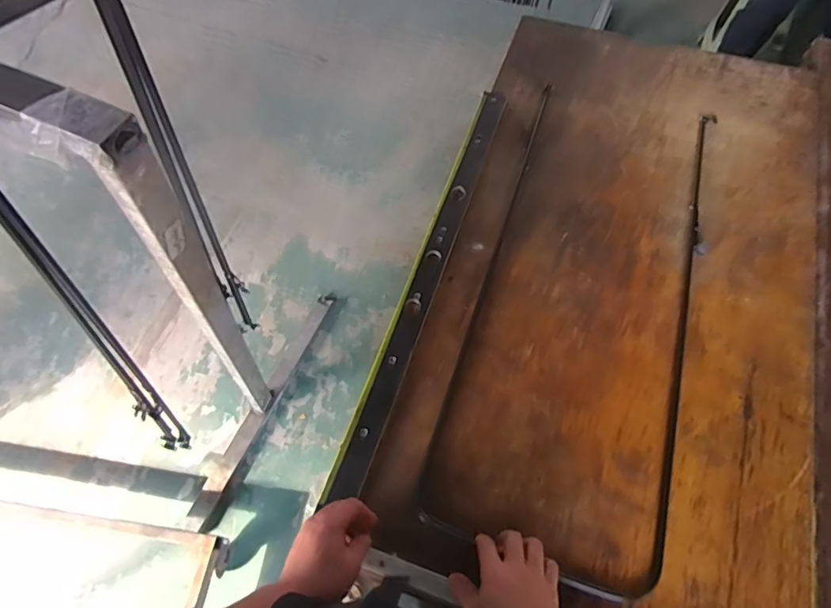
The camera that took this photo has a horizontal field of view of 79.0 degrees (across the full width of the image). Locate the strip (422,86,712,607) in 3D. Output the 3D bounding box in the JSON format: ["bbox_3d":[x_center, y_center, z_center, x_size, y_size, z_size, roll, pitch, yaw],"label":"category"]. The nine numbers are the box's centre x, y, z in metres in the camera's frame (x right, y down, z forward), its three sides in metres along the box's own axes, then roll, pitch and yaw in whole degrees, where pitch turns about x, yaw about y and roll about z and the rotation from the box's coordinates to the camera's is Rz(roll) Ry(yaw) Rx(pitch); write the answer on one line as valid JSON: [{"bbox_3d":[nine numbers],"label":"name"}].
[{"bbox_3d":[0.298,-0.034,0.862,0.350,0.027,0.896,17,64,9],"label":"strip"}]

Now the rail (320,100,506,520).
[{"bbox_3d":[0.030,-0.075,0.872,0.047,0.012,0.805,17,66,10],"label":"rail"}]

